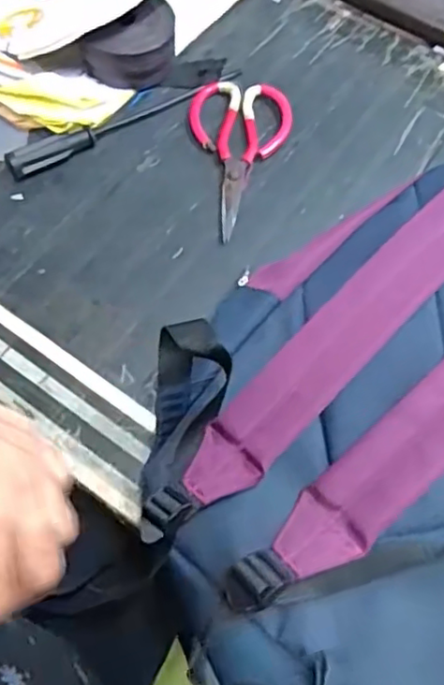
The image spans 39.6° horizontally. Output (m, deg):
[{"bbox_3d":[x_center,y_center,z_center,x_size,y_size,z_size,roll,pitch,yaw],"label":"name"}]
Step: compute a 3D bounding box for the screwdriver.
[{"bbox_3d":[-0.091,-0.226,0.607,0.255,0.029,0.019,-31,69,-12],"label":"screwdriver"}]

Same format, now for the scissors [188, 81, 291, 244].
[{"bbox_3d":[0.018,-0.185,0.607,0.099,0.014,0.183,1,66,1],"label":"scissors"}]

